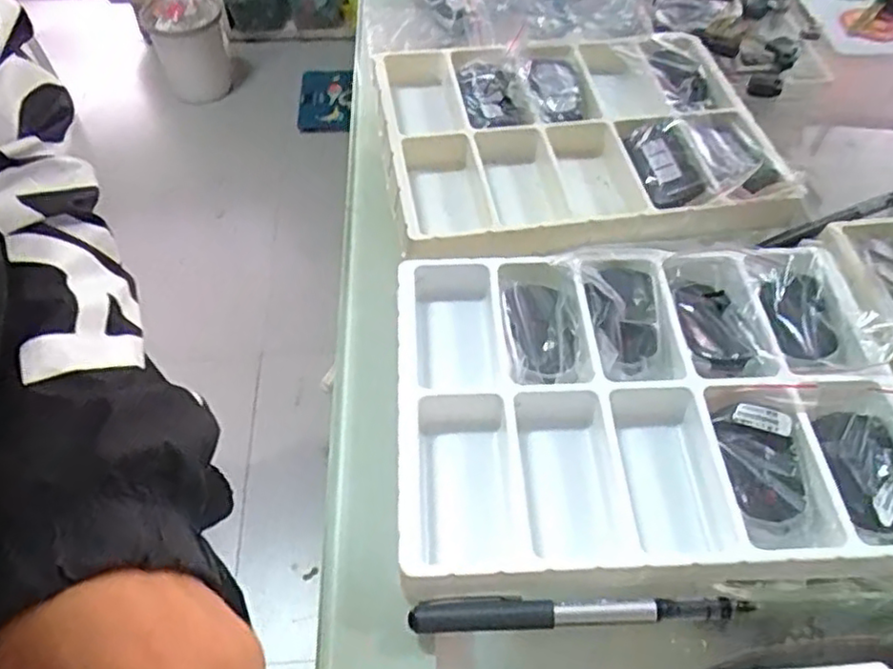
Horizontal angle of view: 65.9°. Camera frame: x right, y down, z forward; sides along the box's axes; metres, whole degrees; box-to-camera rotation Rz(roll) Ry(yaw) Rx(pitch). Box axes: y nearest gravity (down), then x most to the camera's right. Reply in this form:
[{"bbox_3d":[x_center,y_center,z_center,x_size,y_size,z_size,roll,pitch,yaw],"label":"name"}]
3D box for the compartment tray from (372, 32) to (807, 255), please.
[{"bbox_3d":[0.082,-0.135,0.452,0.235,0.033,0.198,-6,53,-5],"label":"compartment tray"}]

